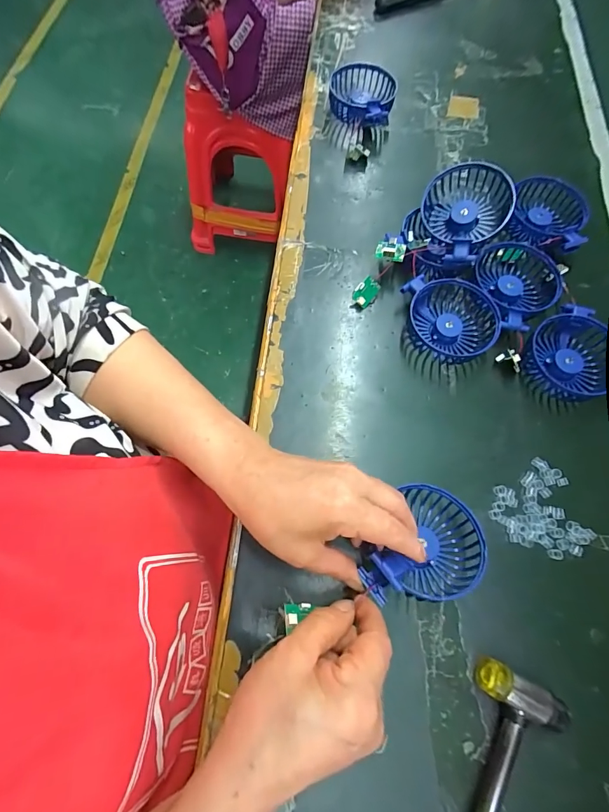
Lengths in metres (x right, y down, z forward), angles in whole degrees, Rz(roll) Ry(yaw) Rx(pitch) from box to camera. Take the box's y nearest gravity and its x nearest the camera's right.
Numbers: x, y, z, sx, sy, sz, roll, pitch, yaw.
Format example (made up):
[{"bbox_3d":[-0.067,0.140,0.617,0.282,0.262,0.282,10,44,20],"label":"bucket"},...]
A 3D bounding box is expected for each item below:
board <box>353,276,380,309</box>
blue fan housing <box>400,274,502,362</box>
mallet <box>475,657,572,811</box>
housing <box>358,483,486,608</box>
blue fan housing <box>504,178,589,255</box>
[{"bbox_3d":[0.067,-0.124,0.417,0.023,0.005,0.029,39,103,-10],"label":"board"},{"bbox_3d":[0.154,-0.094,0.400,0.082,0.034,0.090,0,69,0],"label":"blue fan housing"},{"bbox_3d":[0.114,0.305,0.253,0.060,0.025,0.236,25,71,9],"label":"mallet"},{"bbox_3d":[0.092,0.109,0.302,0.096,0.050,0.090,-3,69,-1],"label":"housing"},{"bbox_3d":[0.283,-0.221,0.449,0.079,0.028,0.095,20,70,7],"label":"blue fan housing"}]

